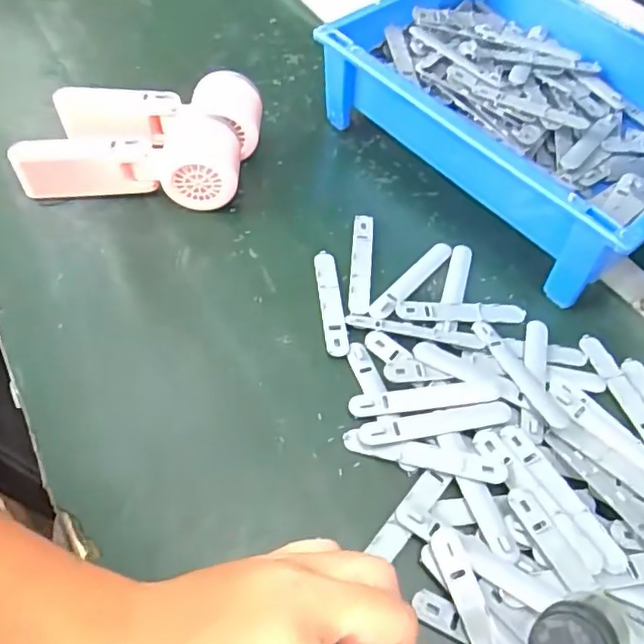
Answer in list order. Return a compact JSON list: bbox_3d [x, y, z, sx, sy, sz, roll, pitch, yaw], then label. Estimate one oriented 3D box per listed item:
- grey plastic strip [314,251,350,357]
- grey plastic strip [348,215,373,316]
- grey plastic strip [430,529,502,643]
[{"bbox_3d":[0.006,-0.015,0.430,0.016,0.004,0.091,-2,54,-8],"label":"grey plastic strip"},{"bbox_3d":[0.030,-0.044,0.455,0.016,0.006,0.096,7,53,-1],"label":"grey plastic strip"},{"bbox_3d":[0.079,0.153,0.307,0.016,0.004,0.094,-22,63,0],"label":"grey plastic strip"}]

